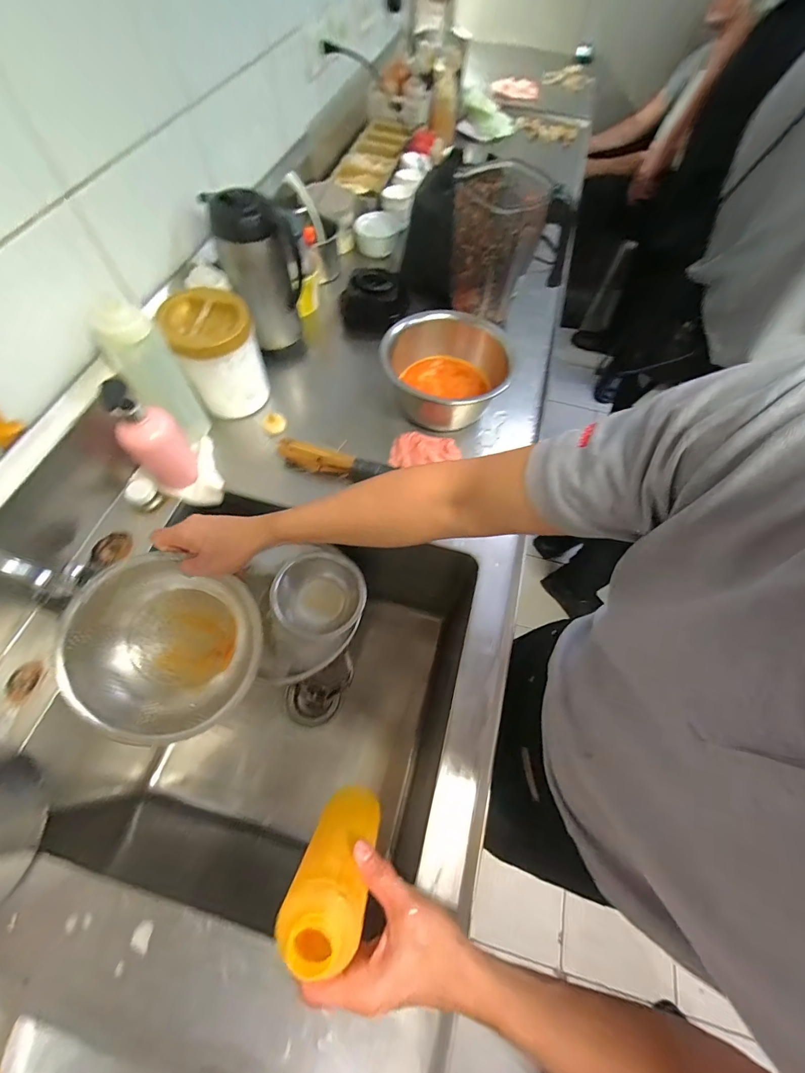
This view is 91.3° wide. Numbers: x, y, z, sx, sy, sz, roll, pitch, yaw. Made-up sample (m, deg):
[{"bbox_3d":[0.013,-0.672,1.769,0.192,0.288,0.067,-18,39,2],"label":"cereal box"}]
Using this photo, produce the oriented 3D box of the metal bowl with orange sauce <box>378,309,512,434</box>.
[{"bbox_3d":[0.083,-0.308,0.729,0.213,0.129,0.243,19,65,8],"label":"metal bowl with orange sauce"}]

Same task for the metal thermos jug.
[{"bbox_3d":[-0.257,-0.487,0.727,0.129,0.232,0.115,-15,65,-9],"label":"metal thermos jug"}]

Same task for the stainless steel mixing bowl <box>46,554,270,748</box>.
[{"bbox_3d":[-0.291,0.138,0.501,0.214,0.103,0.214,3,73,-9],"label":"stainless steel mixing bowl"}]

